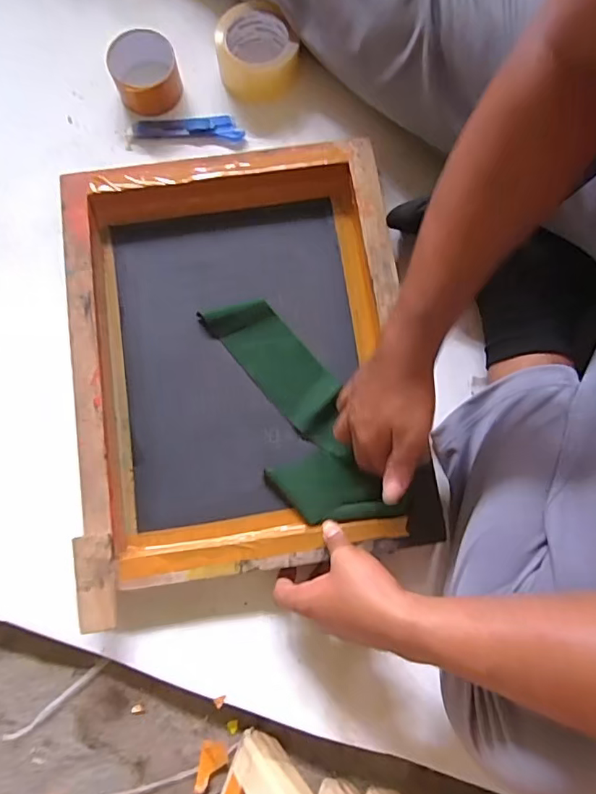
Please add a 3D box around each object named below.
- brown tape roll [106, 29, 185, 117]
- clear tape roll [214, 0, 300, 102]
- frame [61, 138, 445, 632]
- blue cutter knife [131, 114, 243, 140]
[{"bbox_3d":[-0.189,-0.403,0.636,0.082,0.052,0.072,-21,77,-6],"label":"brown tape roll"},{"bbox_3d":[-0.052,-0.429,0.636,0.098,0.050,0.101,0,76,-1],"label":"clear tape roll"},{"bbox_3d":[-0.061,-0.043,0.558,0.354,0.069,0.447,-7,76,-2],"label":"frame"},{"bbox_3d":[-0.139,-0.336,0.642,0.138,0.016,0.027,-3,76,-1],"label":"blue cutter knife"}]

